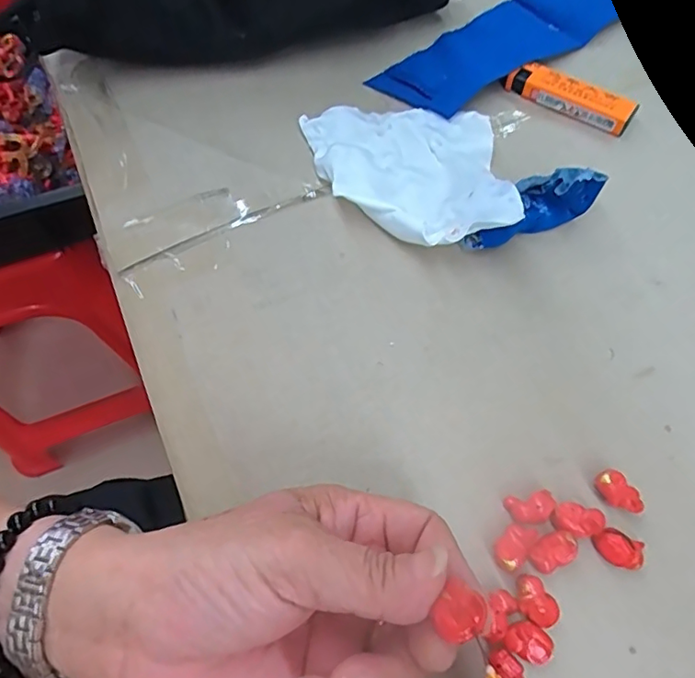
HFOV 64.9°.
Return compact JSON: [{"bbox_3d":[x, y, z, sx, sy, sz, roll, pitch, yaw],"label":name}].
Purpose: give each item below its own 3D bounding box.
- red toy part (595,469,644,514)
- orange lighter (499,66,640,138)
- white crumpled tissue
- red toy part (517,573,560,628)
[{"bbox_3d":[0.122,0.071,0.249,0.014,0.013,0.021,-36,70,-14],"label":"red toy part"},{"bbox_3d":[0.140,-0.154,0.347,0.082,0.017,0.016,33,71,15],"label":"orange lighter"},{"bbox_3d":[0.033,-0.100,0.315,0.109,0.027,0.108,-3,66,0],"label":"white crumpled tissue"},{"bbox_3d":[0.078,0.110,0.228,0.014,0.008,0.022,-31,69,-11],"label":"red toy part"}]

